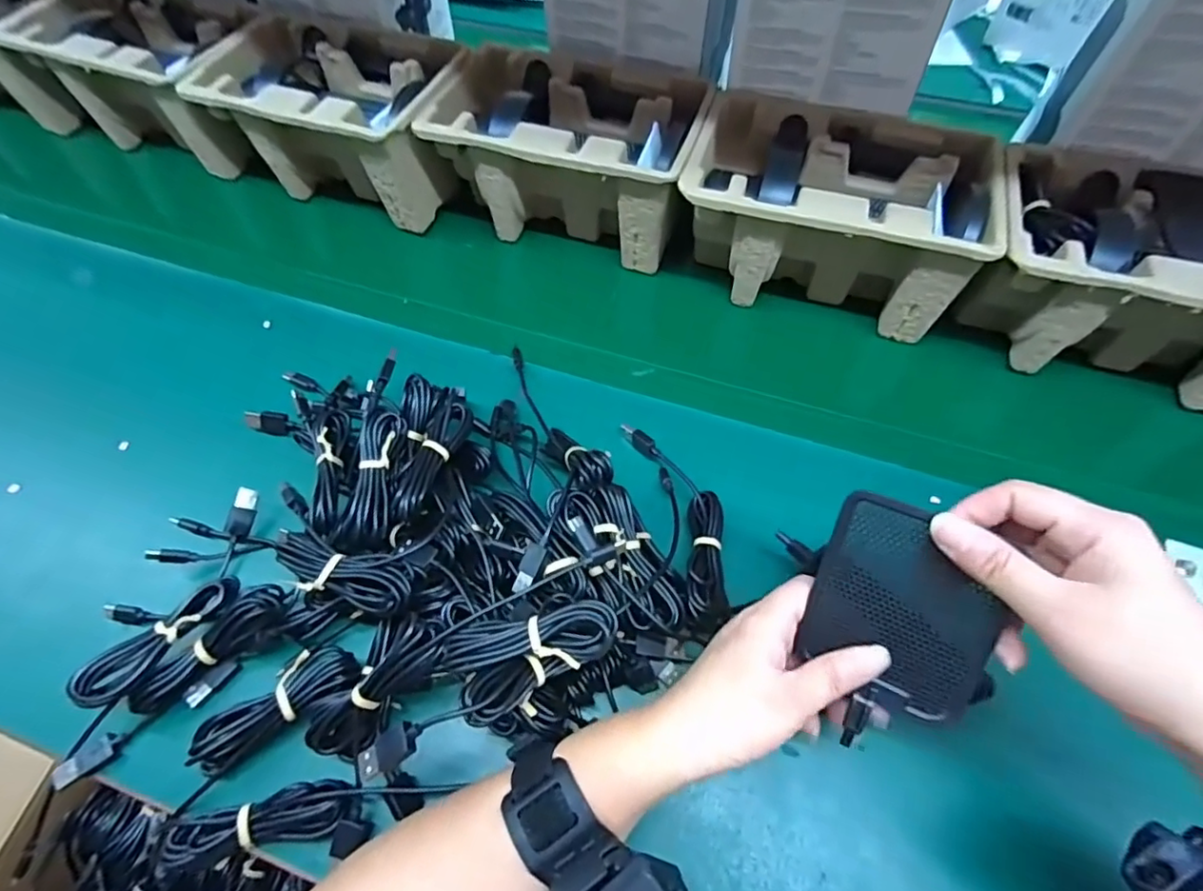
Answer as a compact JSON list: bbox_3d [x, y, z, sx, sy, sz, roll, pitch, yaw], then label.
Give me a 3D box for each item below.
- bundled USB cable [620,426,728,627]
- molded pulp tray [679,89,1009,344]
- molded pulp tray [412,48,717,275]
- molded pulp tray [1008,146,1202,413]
[{"bbox_3d":[0.057,0.044,0.381,0.043,0.026,0.153,-13,56,-4],"label":"bundled USB cable"},{"bbox_3d":[0.189,-0.190,0.485,0.226,0.117,0.138,14,59,14],"label":"molded pulp tray"},{"bbox_3d":[-0.023,-0.256,0.527,0.217,0.116,0.141,13,58,13],"label":"molded pulp tray"},{"bbox_3d":[0.401,-0.125,0.442,0.217,0.110,0.146,13,58,13],"label":"molded pulp tray"}]

